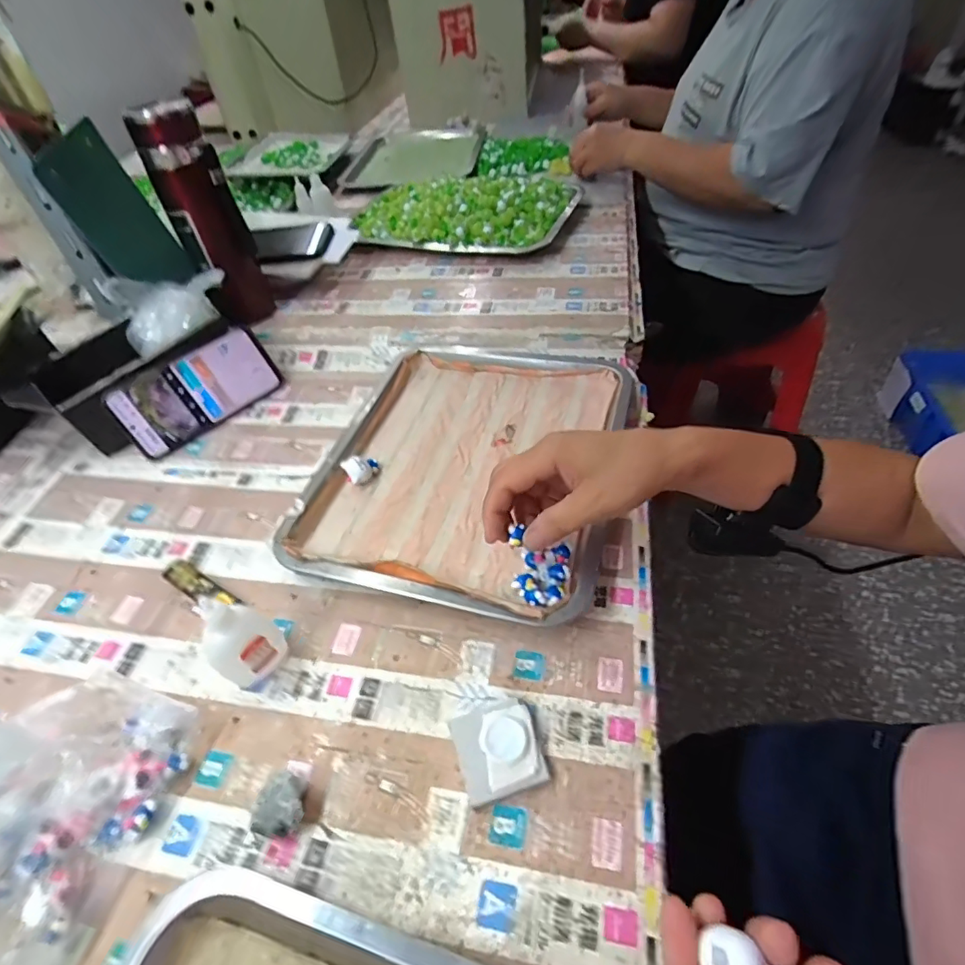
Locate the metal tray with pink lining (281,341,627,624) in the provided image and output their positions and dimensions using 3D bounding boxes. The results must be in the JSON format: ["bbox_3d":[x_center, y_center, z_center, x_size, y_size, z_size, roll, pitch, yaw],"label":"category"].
[{"bbox_3d":[-0.013,-0.024,0.498,0.272,0.033,0.317,9,50,14],"label":"metal tray with pink lining"}]

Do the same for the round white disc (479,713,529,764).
[{"bbox_3d":[0.014,0.157,0.322,0.029,0.007,0.027,-3,48,3],"label":"round white disc"}]

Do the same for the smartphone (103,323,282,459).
[{"bbox_3d":[-0.310,-0.102,0.574,0.163,0.082,0.016,-42,23,-27],"label":"smartphone"}]

